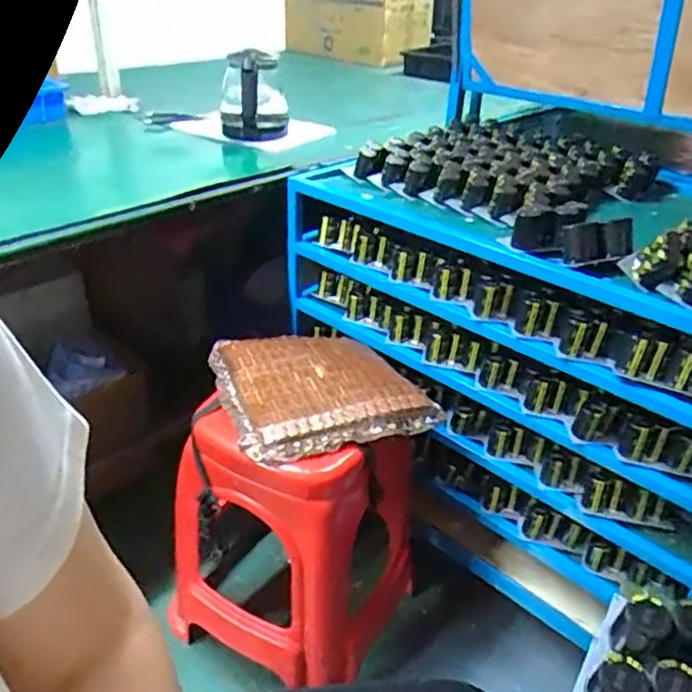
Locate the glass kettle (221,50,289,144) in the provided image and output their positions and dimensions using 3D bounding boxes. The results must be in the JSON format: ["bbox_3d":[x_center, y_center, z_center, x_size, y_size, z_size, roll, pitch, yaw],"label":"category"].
[{"bbox_3d":[-0.197,-0.537,1.372,0.140,0.174,0.145,-2,33,-7],"label":"glass kettle"}]

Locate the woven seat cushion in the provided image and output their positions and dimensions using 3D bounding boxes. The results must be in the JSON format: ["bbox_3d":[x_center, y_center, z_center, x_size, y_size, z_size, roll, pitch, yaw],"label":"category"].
[{"bbox_3d":[-0.048,0.060,1.035,0.305,0.041,0.306,-11,35,-20],"label":"woven seat cushion"}]

